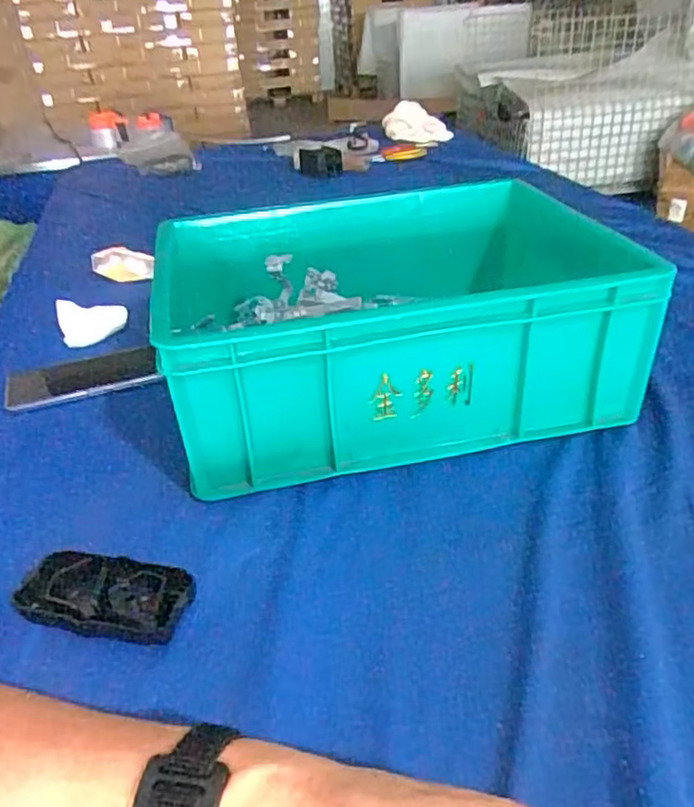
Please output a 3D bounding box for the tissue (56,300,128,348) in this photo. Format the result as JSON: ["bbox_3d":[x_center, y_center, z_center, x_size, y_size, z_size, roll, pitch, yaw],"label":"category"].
[{"bbox_3d":[-0.307,-0.098,0.794,0.076,0.048,0.035,-15,34,-17],"label":"tissue"}]

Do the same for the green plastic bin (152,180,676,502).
[{"bbox_3d":[0.041,-0.088,0.649,0.410,0.155,0.327,-10,32,-9],"label":"green plastic bin"}]

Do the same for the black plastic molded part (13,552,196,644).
[{"bbox_3d":[-0.157,0.125,0.429,0.110,0.008,0.048,9,65,6],"label":"black plastic molded part"}]

